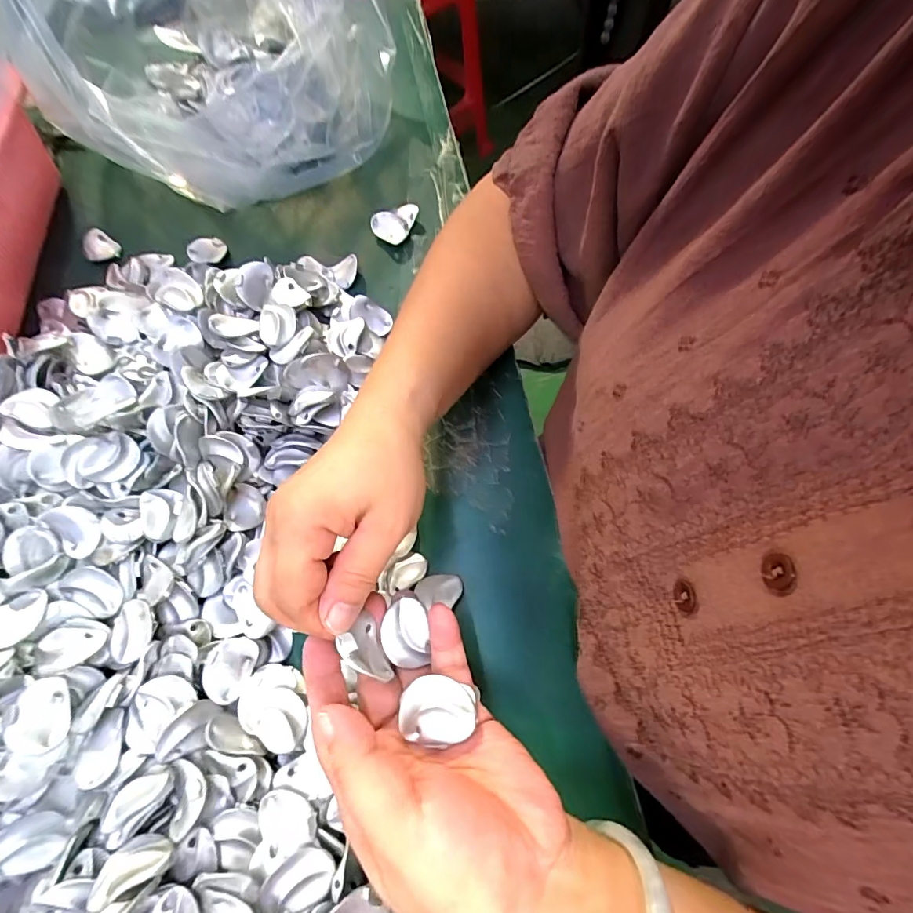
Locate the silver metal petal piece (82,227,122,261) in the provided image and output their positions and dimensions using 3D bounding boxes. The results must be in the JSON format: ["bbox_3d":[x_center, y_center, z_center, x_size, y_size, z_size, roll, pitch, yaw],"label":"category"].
[{"bbox_3d":[-0.313,-0.184,0.391,0.034,0.008,0.026,35,74,14],"label":"silver metal petal piece"}]

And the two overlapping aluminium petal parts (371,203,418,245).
[{"bbox_3d":[-0.054,-0.205,0.389,0.032,0.013,0.041,26,72,11],"label":"two overlapping aluminium petal parts"}]

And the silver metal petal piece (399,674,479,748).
[{"bbox_3d":[-0.009,0.112,0.199,0.031,0.009,0.025,12,71,4],"label":"silver metal petal piece"}]

